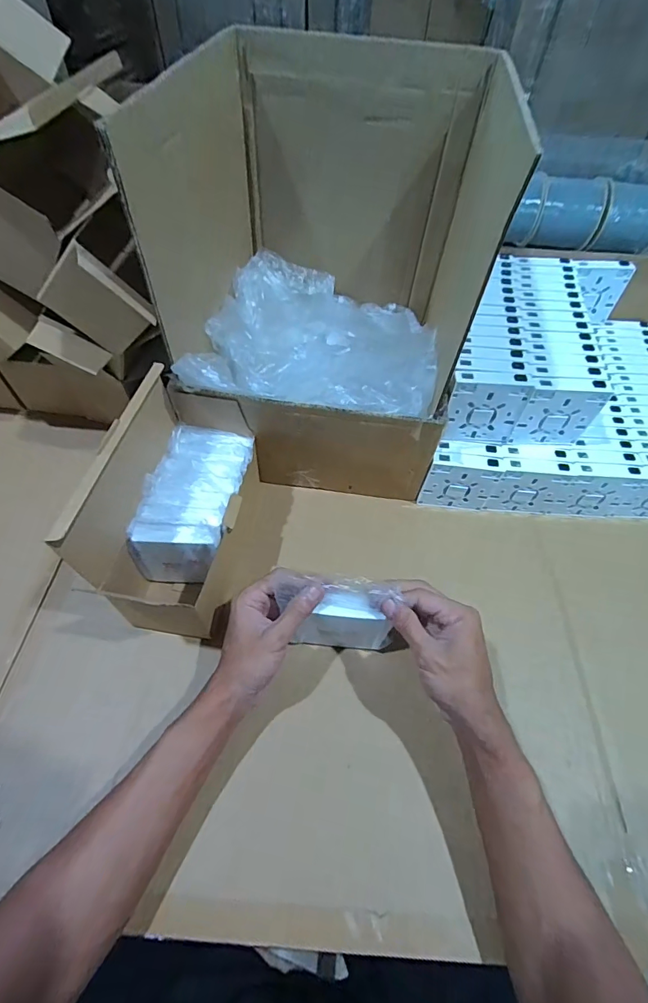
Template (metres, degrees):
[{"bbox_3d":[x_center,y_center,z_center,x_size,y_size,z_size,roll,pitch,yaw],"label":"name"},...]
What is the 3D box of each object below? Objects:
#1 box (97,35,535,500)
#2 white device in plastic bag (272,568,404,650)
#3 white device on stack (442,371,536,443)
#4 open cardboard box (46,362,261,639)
[{"bbox_3d":[0.010,-0.242,0.516,0.296,0.380,0.325,9,55,6],"label":"box"},{"bbox_3d":[0.014,0.111,0.418,0.110,0.101,0.032,5,55,3],"label":"white device in plastic bag"},{"bbox_3d":[0.187,-0.108,0.496,0.085,0.085,0.021,1,55,0],"label":"white device on stack"},{"bbox_3d":[-0.144,0.007,0.444,0.102,0.186,0.220,8,55,5],"label":"open cardboard box"}]

